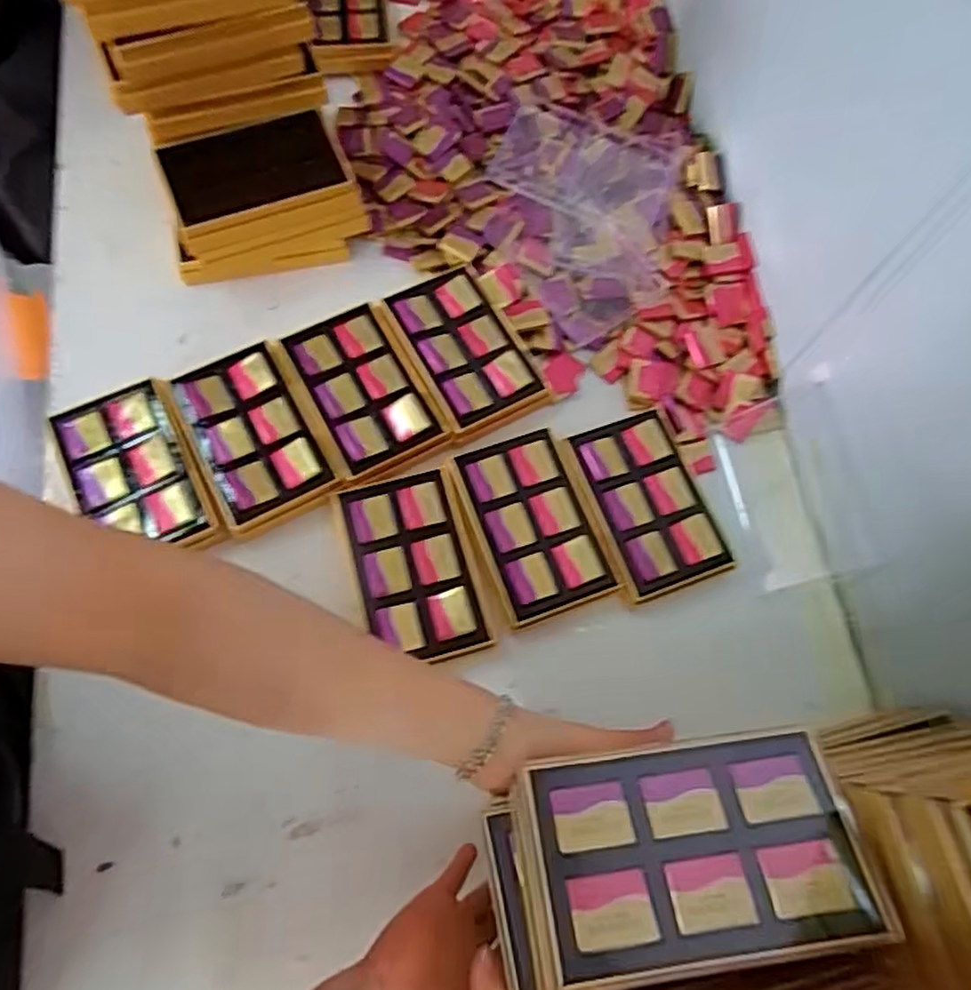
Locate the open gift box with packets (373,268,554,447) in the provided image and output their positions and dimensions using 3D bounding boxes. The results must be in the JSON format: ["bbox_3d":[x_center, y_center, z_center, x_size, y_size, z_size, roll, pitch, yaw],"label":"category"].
[{"bbox_3d":[-0.021,-0.138,0.654,0.104,0.021,0.163,-26,74,-13],"label":"open gift box with packets"}]

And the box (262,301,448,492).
[{"bbox_3d":[-0.120,-0.093,0.640,0.105,0.024,0.164,-27,74,-13],"label":"box"}]

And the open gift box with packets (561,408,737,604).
[{"bbox_3d":[0.146,0.008,0.621,0.103,0.035,0.167,-17,72,-10],"label":"open gift box with packets"}]

